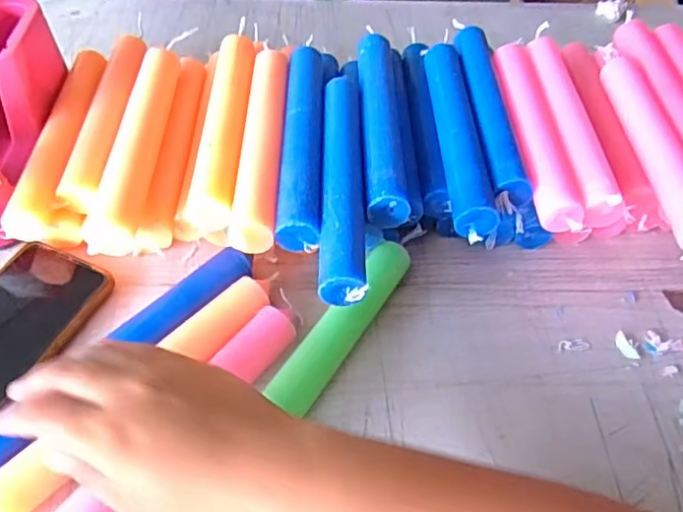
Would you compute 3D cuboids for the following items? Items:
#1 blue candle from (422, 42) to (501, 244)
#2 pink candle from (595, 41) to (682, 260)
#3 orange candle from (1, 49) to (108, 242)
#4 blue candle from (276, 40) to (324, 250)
[{"bbox_3d":[0.085,-0.099,0.457,0.028,0.024,0.203,0,51,-2],"label":"blue candle"},{"bbox_3d":[0.231,-0.089,0.453,0.025,0.022,0.207,0,51,-2],"label":"pink candle"},{"bbox_3d":[-0.216,-0.094,0.476,0.030,0.024,0.191,1,51,-2],"label":"orange candle"},{"bbox_3d":[-0.027,-0.090,0.445,0.028,0.021,0.200,1,51,-2],"label":"blue candle"}]

